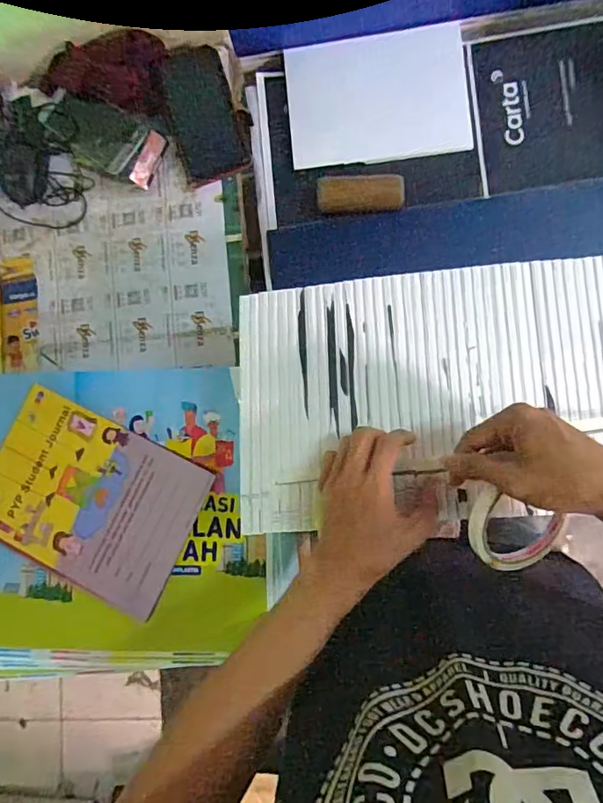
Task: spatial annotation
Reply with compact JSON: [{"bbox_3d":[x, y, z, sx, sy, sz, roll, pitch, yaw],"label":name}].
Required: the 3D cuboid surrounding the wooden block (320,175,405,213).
[{"bbox_3d":[0.074,-0.258,0.616,0.104,0.028,0.034,-1,85,6],"label":"wooden block"}]

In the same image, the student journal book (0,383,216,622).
[{"bbox_3d":[-0.231,0.106,0.534,0.231,0.020,0.168,25,88,8],"label":"student journal book"}]

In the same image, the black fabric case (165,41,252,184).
[{"bbox_3d":[-0.122,-0.364,0.616,0.083,0.012,0.171,-16,84,5],"label":"black fabric case"}]

